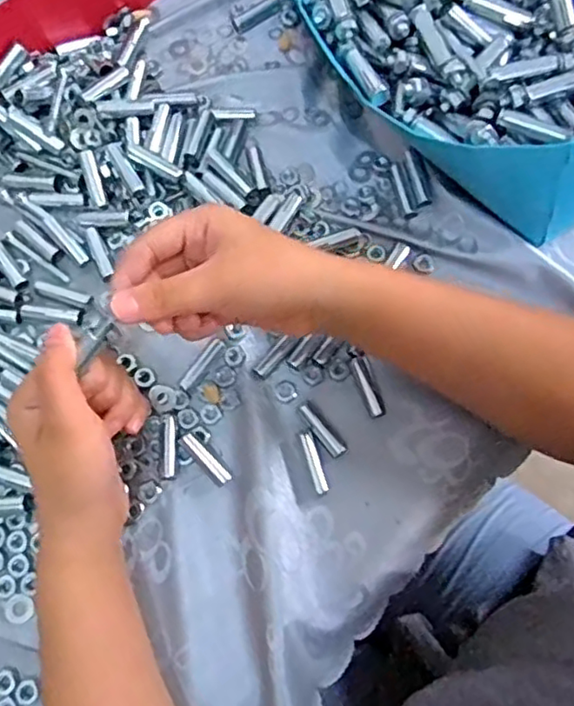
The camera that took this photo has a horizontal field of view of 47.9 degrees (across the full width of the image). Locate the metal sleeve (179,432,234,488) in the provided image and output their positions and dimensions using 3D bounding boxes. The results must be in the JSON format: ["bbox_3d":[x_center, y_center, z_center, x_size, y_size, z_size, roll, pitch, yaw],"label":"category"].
[{"bbox_3d":[-0.050,0.065,0.397,0.011,0.011,0.038,-42,78,-10],"label":"metal sleeve"}]

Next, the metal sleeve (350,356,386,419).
[{"bbox_3d":[0.053,0.021,0.412,0.012,0.009,0.040,-17,75,-4],"label":"metal sleeve"}]

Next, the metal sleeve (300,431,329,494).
[{"bbox_3d":[0.017,0.068,0.399,0.008,0.004,0.038,-15,75,-3],"label":"metal sleeve"}]

